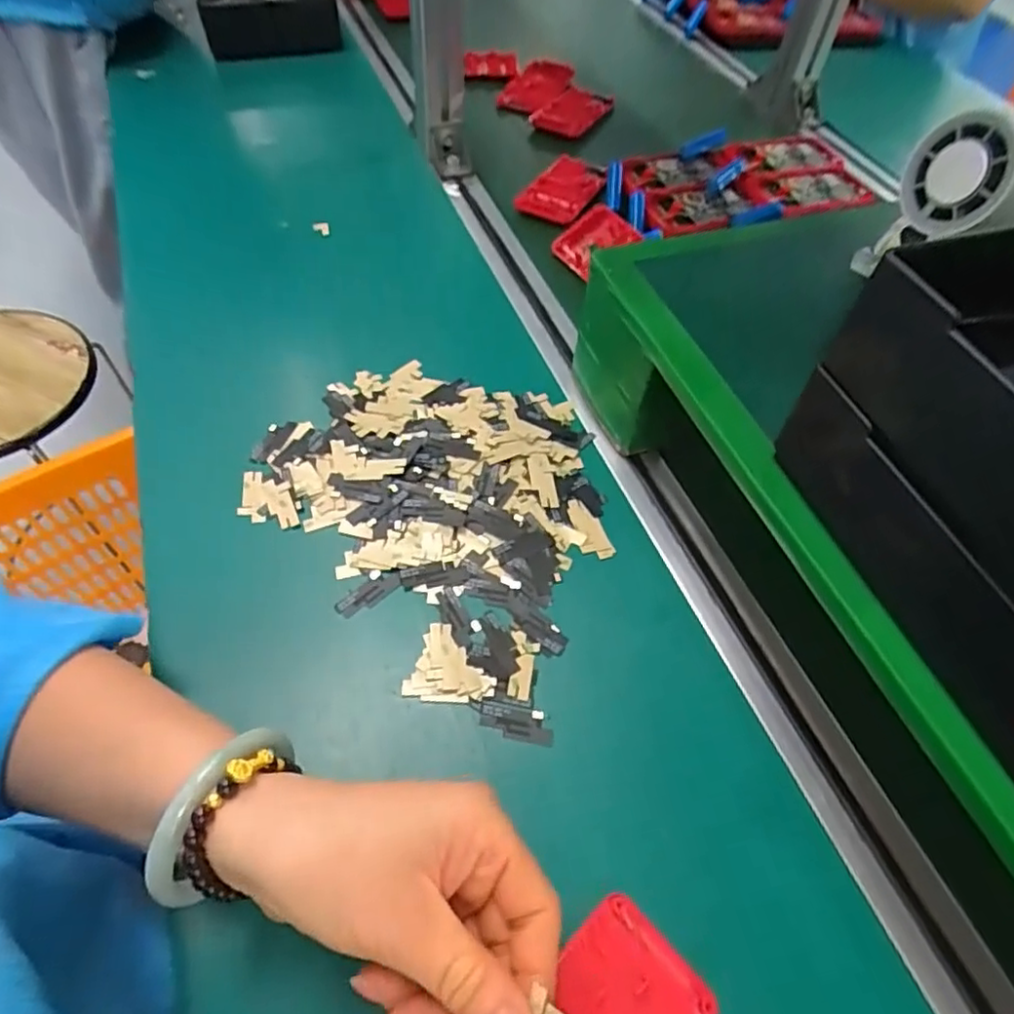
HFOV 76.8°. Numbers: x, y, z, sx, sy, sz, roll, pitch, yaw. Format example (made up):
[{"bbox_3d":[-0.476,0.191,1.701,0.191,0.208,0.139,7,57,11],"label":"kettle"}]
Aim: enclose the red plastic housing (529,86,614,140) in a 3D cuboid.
[{"bbox_3d":[0.079,-0.470,0.761,0.070,0.020,0.107,25,57,14],"label":"red plastic housing"}]

